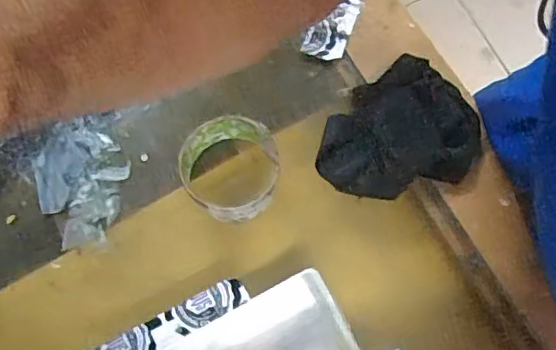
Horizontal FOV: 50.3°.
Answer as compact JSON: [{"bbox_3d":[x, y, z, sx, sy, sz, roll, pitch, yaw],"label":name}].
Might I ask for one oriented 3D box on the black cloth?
[{"bbox_3d":[0.102,-0.034,0.515,0.133,0.033,0.112,-35,75,-10],"label":"black cloth"}]

